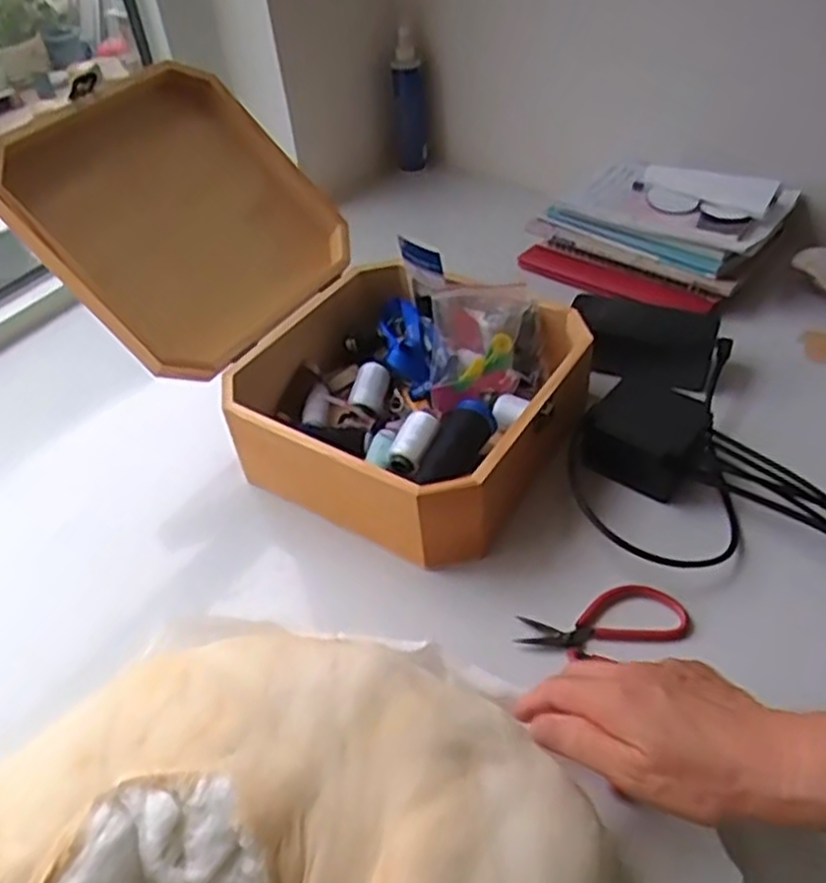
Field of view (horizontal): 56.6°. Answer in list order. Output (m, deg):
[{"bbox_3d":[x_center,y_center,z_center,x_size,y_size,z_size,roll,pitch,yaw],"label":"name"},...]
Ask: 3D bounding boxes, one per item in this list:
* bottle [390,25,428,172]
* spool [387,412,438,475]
[{"bbox_3d":[-0.004,-0.429,0.972,0.038,0.184,0.042,-4,45,1],"label":"bottle"},{"bbox_3d":[-0.001,-0.001,0.618,0.031,0.028,0.048,17,49,21],"label":"spool"}]

